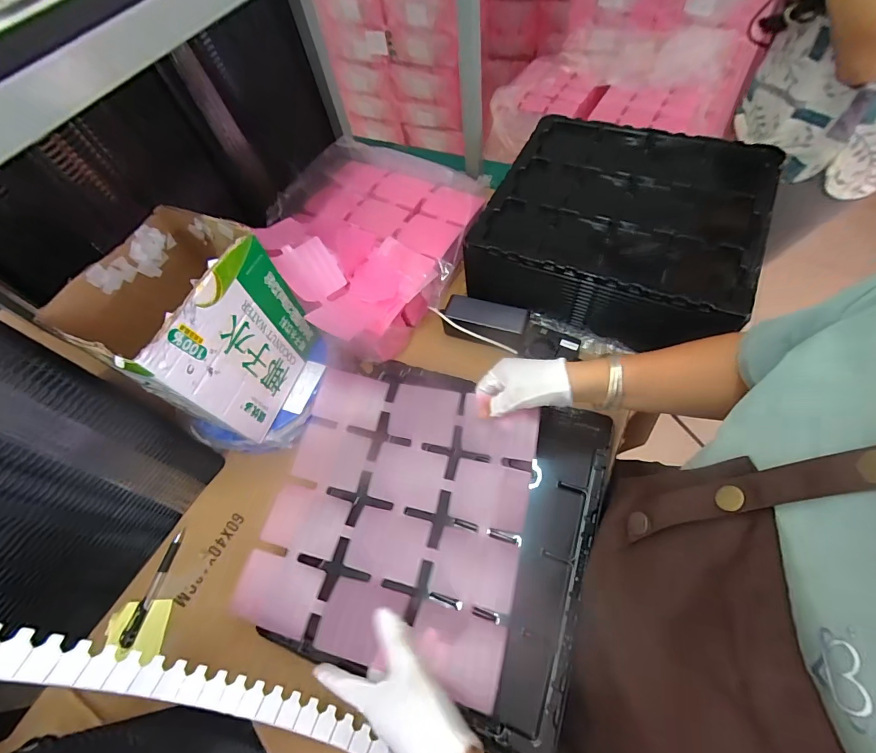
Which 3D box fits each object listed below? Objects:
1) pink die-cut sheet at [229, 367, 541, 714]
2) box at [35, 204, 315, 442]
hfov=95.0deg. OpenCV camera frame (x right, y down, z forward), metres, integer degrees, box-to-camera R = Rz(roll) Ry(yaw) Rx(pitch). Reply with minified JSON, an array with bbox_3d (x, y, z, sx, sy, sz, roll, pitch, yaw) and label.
[{"bbox_3d":[-0.051,0.153,0.475,0.308,0.072,0.326,12,56,12],"label":"pink die-cut sheet"},{"bbox_3d":[-0.278,-0.051,0.497,0.162,0.211,0.183,19,64,17],"label":"box"}]

